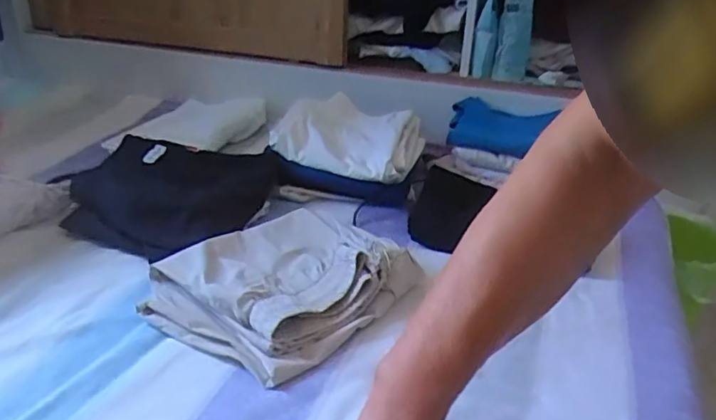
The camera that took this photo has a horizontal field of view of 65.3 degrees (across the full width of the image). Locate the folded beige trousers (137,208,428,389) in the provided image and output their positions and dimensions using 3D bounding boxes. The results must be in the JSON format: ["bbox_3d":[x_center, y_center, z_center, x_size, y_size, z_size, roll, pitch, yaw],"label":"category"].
[{"bbox_3d":[-0.104,0.087,0.724,0.300,0.071,0.267,-21,35,-37],"label":"folded beige trousers"}]

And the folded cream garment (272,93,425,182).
[{"bbox_3d":[-0.014,-0.136,1.006,0.252,0.075,0.198,12,28,18],"label":"folded cream garment"}]

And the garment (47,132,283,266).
[{"bbox_3d":[-0.295,-0.031,0.905,0.273,0.083,0.270,16,31,26],"label":"garment"}]

